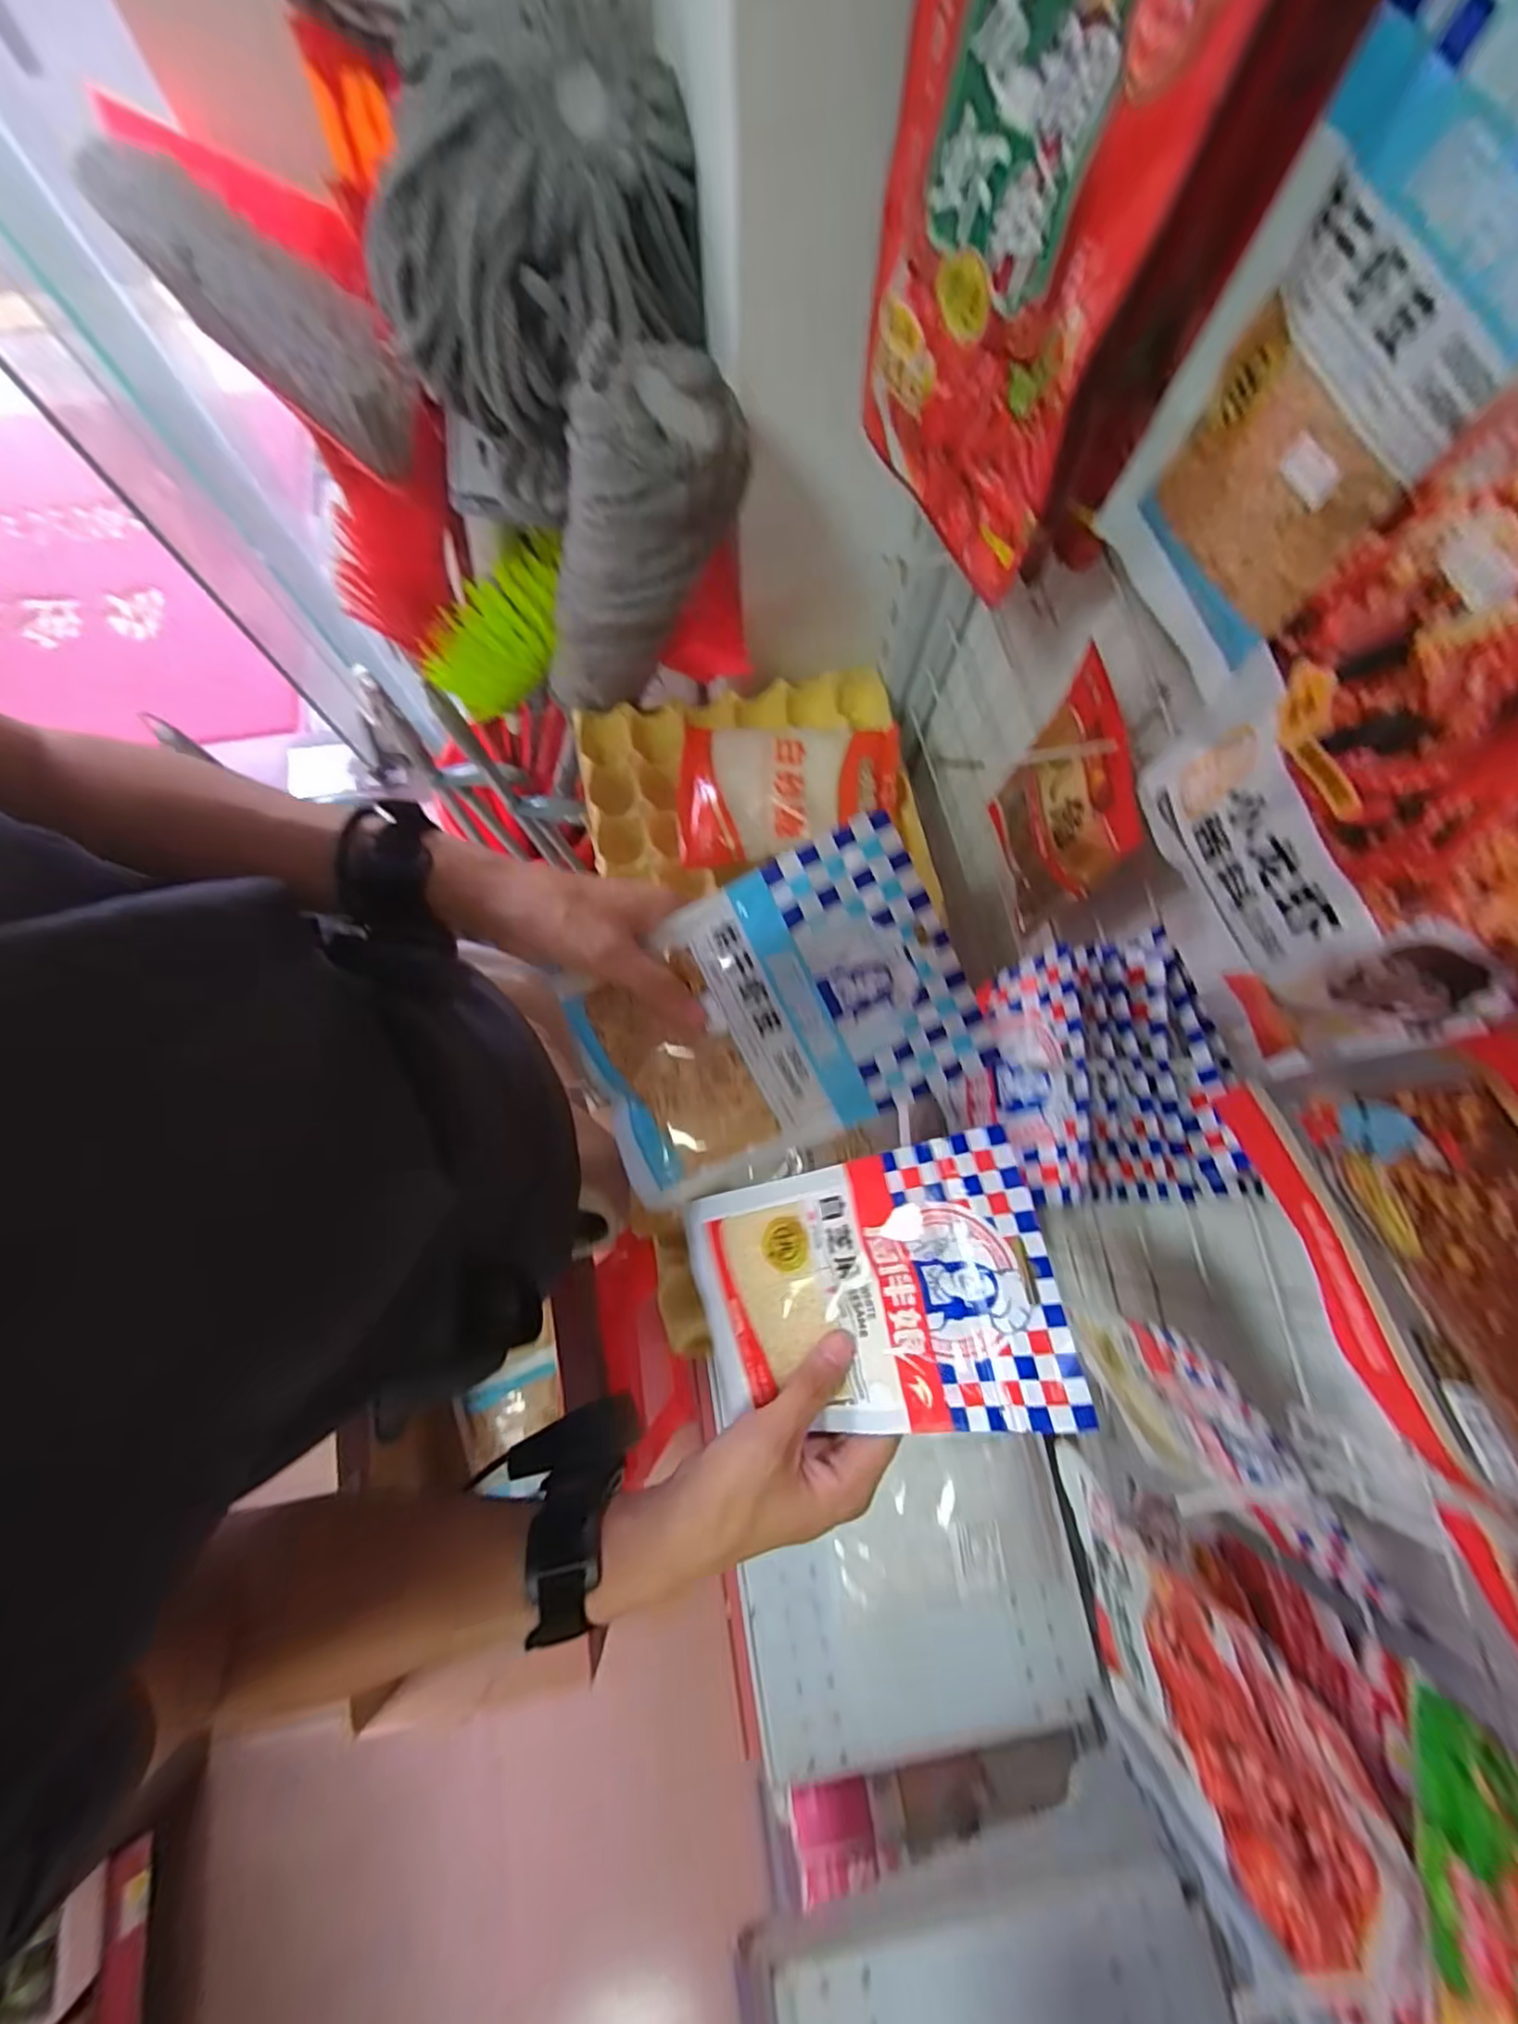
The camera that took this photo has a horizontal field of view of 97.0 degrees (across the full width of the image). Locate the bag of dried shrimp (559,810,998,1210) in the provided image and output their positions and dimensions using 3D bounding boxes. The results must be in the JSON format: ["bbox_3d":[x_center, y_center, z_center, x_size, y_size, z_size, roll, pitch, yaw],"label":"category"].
[{"bbox_3d":[0.004,0.005,0.370,0.208,0.019,0.150,-24,98,4],"label":"bag of dried shrimp"}]

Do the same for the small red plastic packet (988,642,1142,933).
[{"bbox_3d":[0.200,-0.132,0.451,0.024,0.159,0.118,-7,76,-1],"label":"small red plastic packet"}]

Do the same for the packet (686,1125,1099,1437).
[{"bbox_3d":[0.048,0.143,0.339,0.190,0.012,0.126,-21,75,27],"label":"packet"}]

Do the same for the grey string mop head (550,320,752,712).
[{"bbox_3d":[-0.102,-0.302,0.493,0.094,0.311,0.059,21,76,-18],"label":"grey string mop head"}]

